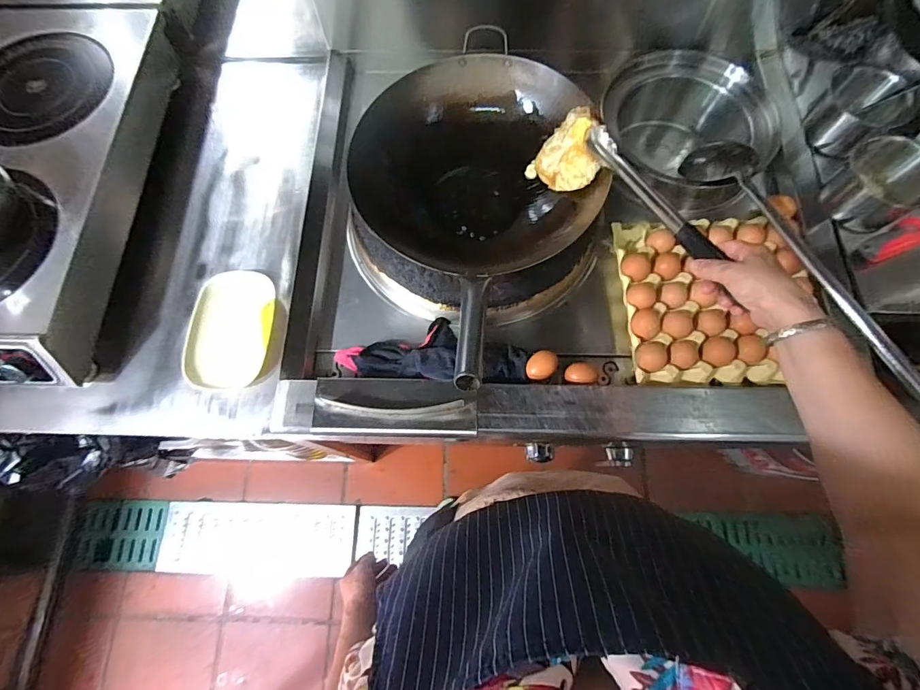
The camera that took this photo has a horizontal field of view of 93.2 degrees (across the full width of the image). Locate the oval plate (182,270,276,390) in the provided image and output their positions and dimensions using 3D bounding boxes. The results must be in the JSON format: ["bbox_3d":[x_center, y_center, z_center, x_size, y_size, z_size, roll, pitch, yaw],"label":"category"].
[{"bbox_3d":[-0.402,-0.031,0.768,0.141,0.028,0.212,2,71,1],"label":"oval plate"}]

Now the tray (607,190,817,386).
[{"bbox_3d":[0.399,-0.082,0.676,0.285,0.049,0.277,-3,71,0],"label":"tray"}]

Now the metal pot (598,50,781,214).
[{"bbox_3d":[0.408,-0.364,0.793,0.258,0.194,0.249,0,71,1],"label":"metal pot"}]

